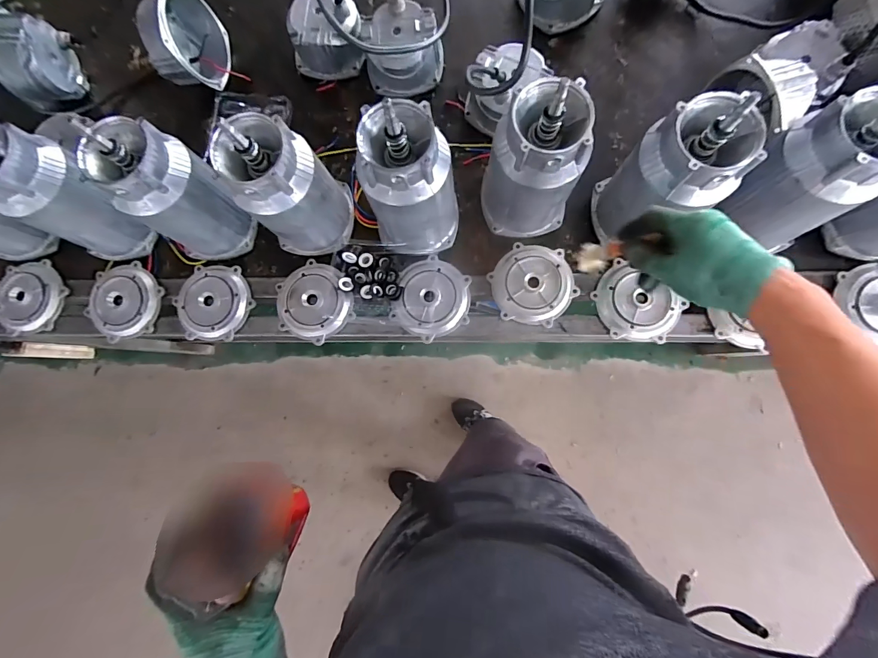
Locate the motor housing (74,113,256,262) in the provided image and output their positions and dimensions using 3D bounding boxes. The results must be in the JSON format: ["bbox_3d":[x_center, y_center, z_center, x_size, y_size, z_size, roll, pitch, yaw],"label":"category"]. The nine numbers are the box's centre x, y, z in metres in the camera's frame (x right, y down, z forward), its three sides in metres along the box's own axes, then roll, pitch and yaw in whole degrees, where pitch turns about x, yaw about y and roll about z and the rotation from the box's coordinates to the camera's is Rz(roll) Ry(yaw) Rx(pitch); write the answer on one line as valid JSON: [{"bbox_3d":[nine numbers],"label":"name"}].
[{"bbox_3d":[-0.380,-0.186,0.561,0.106,0.211,0.129,28,86,7],"label":"motor housing"}]

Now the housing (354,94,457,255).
[{"bbox_3d":[-0.041,-0.190,0.526,0.123,0.216,0.108,4,84,5],"label":"housing"}]

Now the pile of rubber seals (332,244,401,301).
[{"bbox_3d":[-0.114,-0.090,0.620,0.117,0.019,0.082,13,85,6],"label":"pile of rubber seals"}]

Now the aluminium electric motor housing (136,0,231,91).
[{"bbox_3d":[-0.434,-0.495,0.651,0.086,0.127,0.138,2,84,5],"label":"aluminium electric motor housing"}]

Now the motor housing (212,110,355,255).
[{"bbox_3d":[-0.216,-0.193,0.545,0.123,0.212,0.109,1,83,4],"label":"motor housing"}]

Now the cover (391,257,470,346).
[{"bbox_3d":[-0.010,-0.049,0.609,0.117,0.025,0.129,12,83,6],"label":"cover"}]

